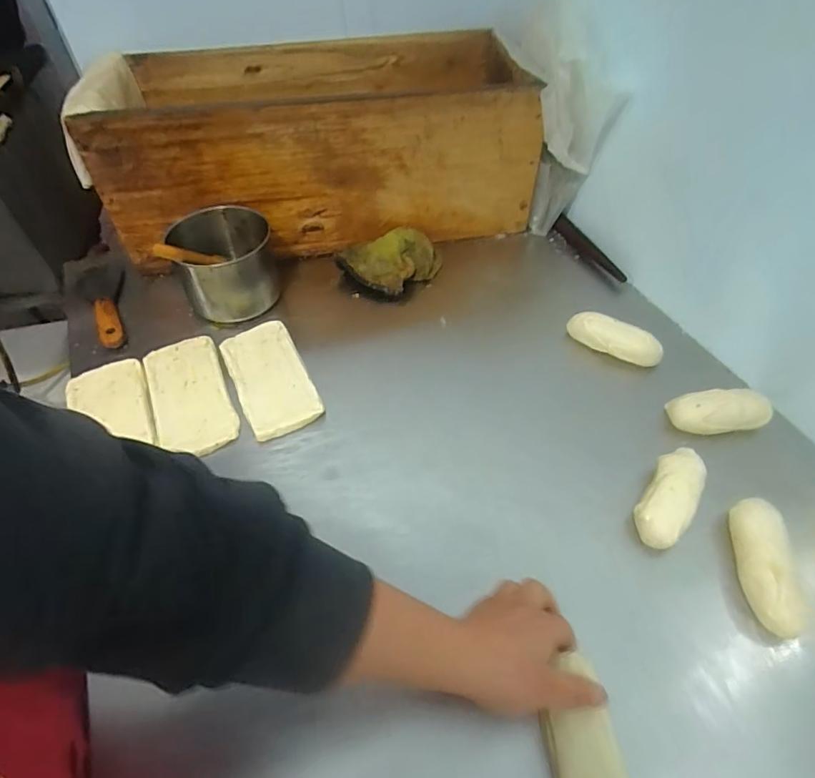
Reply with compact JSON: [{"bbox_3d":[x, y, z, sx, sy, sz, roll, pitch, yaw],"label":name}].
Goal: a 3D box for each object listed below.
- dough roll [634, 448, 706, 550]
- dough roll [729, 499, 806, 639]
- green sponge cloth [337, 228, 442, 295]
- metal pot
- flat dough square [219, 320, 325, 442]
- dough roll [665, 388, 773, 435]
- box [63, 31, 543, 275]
[{"bbox_3d":[0.272,0.109,0.537,0.048,0.043,0.121,28,55,23],"label":"dough roll"},{"bbox_3d":[0.338,0.162,0.490,0.040,0.038,0.133,8,50,8],"label":"dough roll"},{"bbox_3d":[-0.036,-0.197,0.797,0.145,0.067,0.111,19,52,16],"label":"green sponge cloth"},{"bbox_3d":[-0.263,-0.185,0.741,0.124,0.097,0.156,-15,51,-12],"label":"metal pot"},{"bbox_3d":[-0.178,-0.015,0.665,0.088,0.019,0.181,-22,53,-17],"label":"flat dough square"},{"bbox_3d":[0.371,0.027,0.615,0.116,0.036,0.057,-4,50,-3],"label":"dough roll"},{"bbox_3d":[-0.134,-0.378,0.833,0.646,0.251,0.263,-11,50,-9],"label":"box"}]

